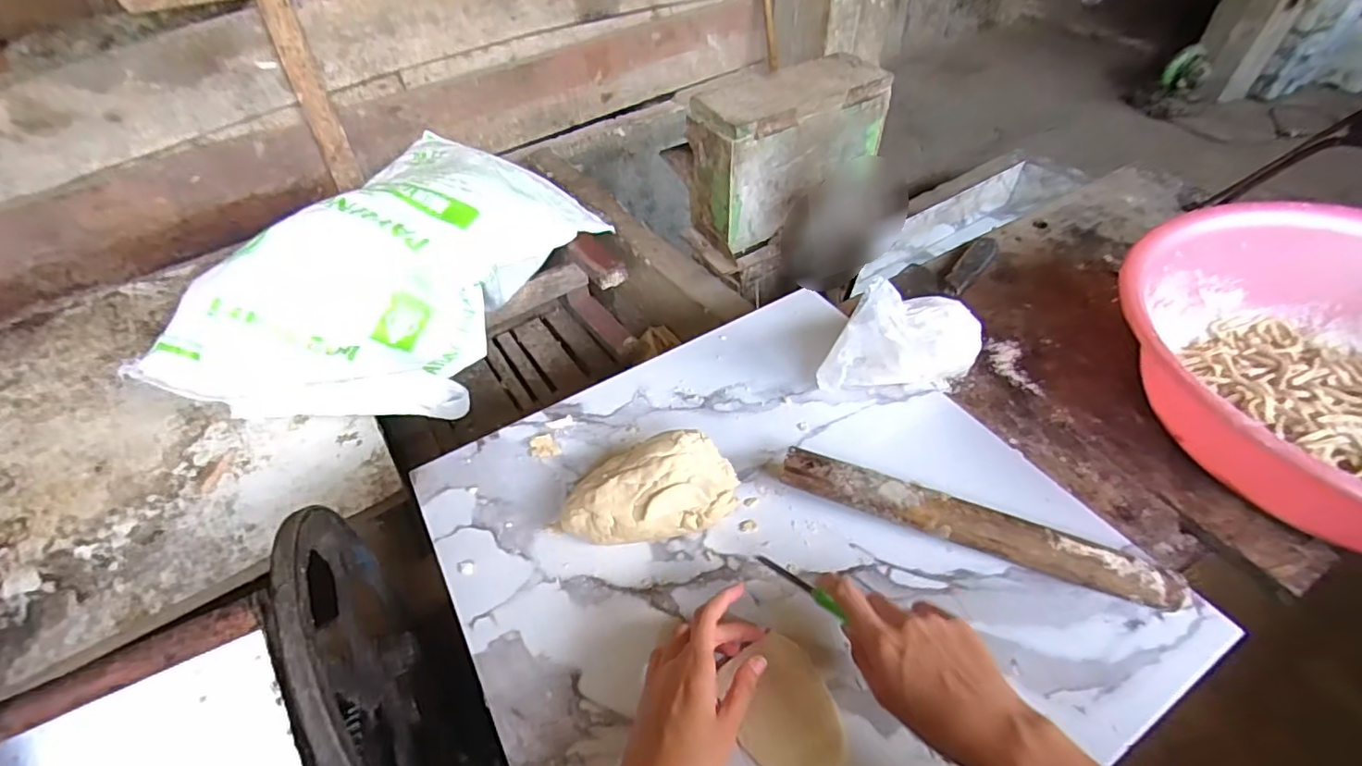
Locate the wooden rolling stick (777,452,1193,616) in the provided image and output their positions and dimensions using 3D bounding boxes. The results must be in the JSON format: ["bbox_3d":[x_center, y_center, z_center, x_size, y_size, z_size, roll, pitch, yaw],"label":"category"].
[{"bbox_3d":[0.232,0.114,0.479,0.300,0.032,0.027,15,49,16],"label":"wooden rolling stick"}]

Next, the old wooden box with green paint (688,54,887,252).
[{"bbox_3d":[0.195,-0.422,1.062,0.352,0.219,0.150,-25,52,-21],"label":"old wooden box with green paint"}]

